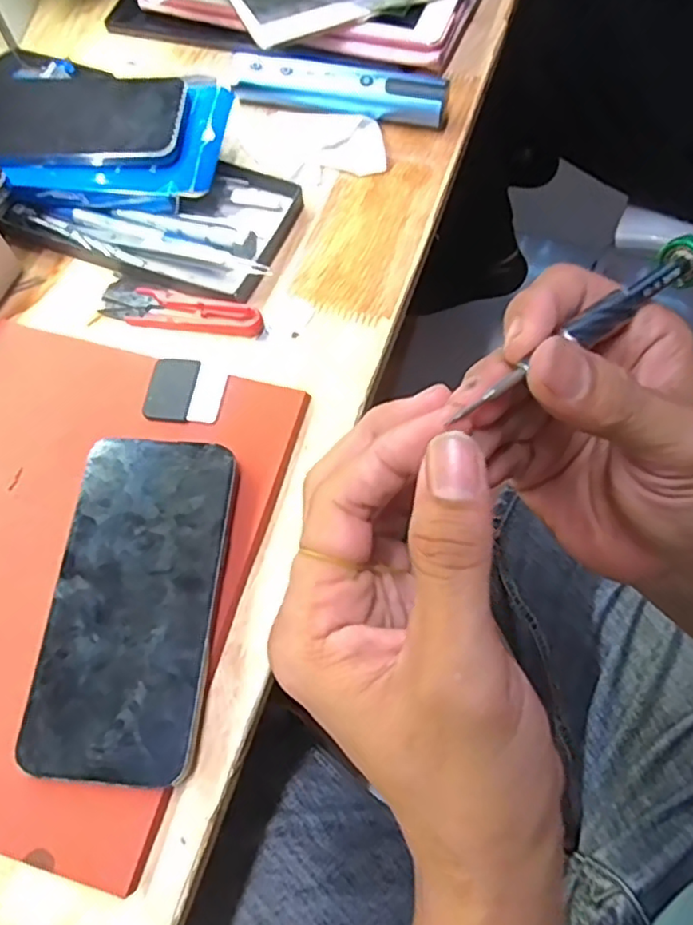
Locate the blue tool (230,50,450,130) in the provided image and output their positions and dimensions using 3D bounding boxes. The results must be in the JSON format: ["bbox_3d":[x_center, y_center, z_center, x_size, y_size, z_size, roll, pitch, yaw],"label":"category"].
[{"bbox_3d":[-0.006,-0.262,0.449,0.154,0.033,0.020,14,67,9],"label":"blue tool"}]

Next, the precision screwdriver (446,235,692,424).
[{"bbox_3d":[0.077,-0.043,0.196,0.122,0.015,0.015,-34,68,-27],"label":"precision screwdriver"}]

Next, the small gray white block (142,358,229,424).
[{"bbox_3d":[-0.091,-0.040,0.357,0.043,0.004,0.039,5,66,4],"label":"small gray white block"}]

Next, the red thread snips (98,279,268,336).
[{"bbox_3d":[-0.103,-0.092,0.390,0.103,0.008,0.030,14,67,9],"label":"red thread snips"}]

